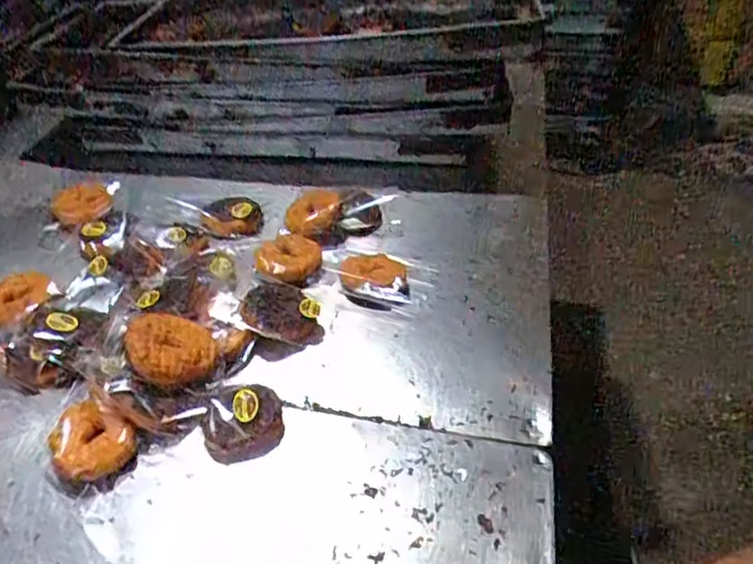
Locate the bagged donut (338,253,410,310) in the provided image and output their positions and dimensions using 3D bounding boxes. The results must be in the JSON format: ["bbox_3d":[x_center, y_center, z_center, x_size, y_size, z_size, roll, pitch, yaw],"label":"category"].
[{"bbox_3d":[-0.003,-0.008,0.940,0.111,0.034,0.105,8,42,5],"label":"bagged donut"}]

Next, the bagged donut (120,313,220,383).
[{"bbox_3d":[-0.255,0.083,0.763,0.101,0.053,0.104,4,42,0],"label":"bagged donut"}]

